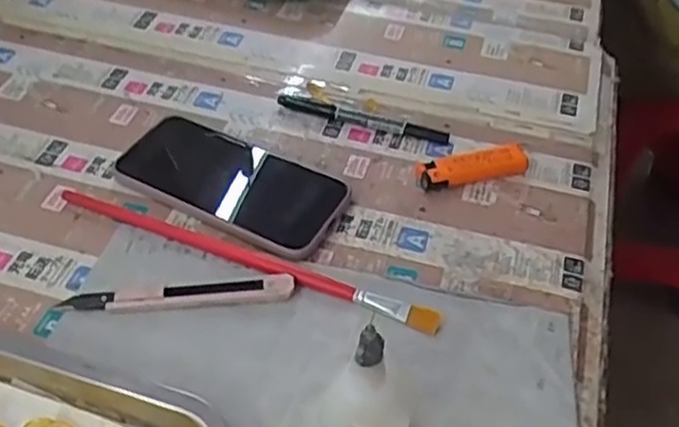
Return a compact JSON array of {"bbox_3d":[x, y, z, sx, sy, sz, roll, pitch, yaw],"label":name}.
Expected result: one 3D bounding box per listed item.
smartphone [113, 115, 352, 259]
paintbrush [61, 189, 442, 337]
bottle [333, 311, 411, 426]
[{"bbox_3d":[-0.078,-0.027,0.506,0.167,0.011,0.087,22,49,20],"label":"smartphone"},{"bbox_3d":[-0.064,0.025,0.458,0.267,0.009,0.015,19,48,16],"label":"paintbrush"},{"bbox_3d":[0.017,0.086,0.342,0.039,0.100,0.028,3,45,1],"label":"bottle"}]

